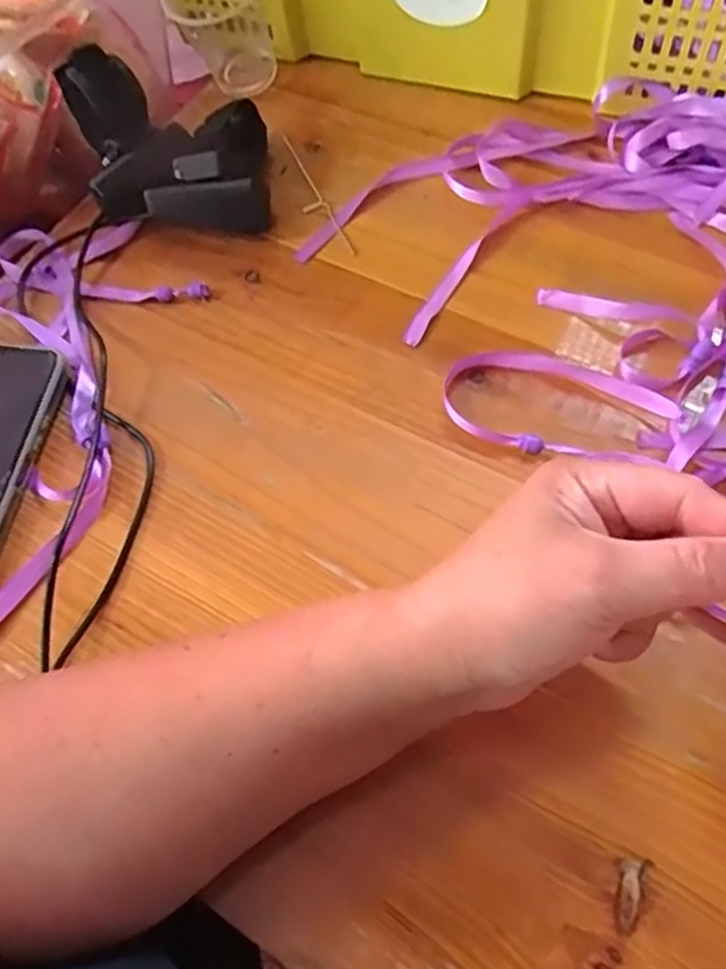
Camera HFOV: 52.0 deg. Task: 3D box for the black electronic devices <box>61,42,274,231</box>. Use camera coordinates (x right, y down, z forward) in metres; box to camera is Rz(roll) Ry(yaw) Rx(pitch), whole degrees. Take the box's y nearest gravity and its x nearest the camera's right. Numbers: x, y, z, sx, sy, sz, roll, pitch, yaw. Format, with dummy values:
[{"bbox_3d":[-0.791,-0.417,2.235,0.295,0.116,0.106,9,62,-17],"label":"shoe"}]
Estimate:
[{"bbox_3d":[-0.121,-0.206,0.457,0.126,0.069,0.088,0,62,6],"label":"black electronic devices"}]

